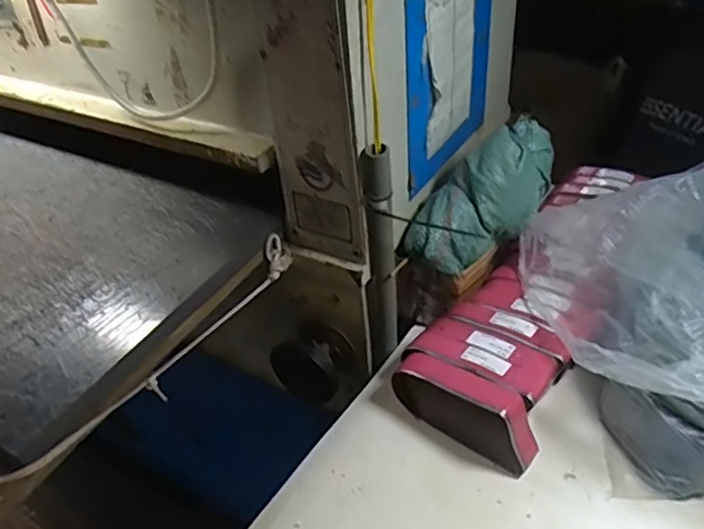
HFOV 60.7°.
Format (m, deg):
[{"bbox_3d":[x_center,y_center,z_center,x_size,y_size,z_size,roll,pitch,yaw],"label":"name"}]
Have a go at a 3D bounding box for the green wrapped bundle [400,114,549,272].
[{"bbox_3d":[0.163,-0.078,0.724,0.221,0.098,0.085,-46,45,1],"label":"green wrapped bundle"}]

